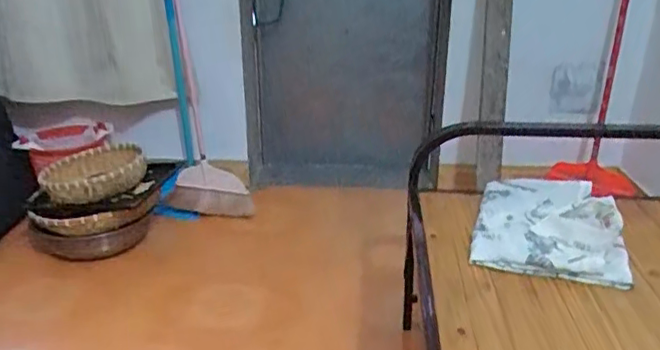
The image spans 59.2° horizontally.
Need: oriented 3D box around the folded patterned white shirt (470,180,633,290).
[{"bbox_3d":[0.404,0.088,1.083,0.252,0.046,0.335,10,26,14],"label":"folded patterned white shirt"}]

